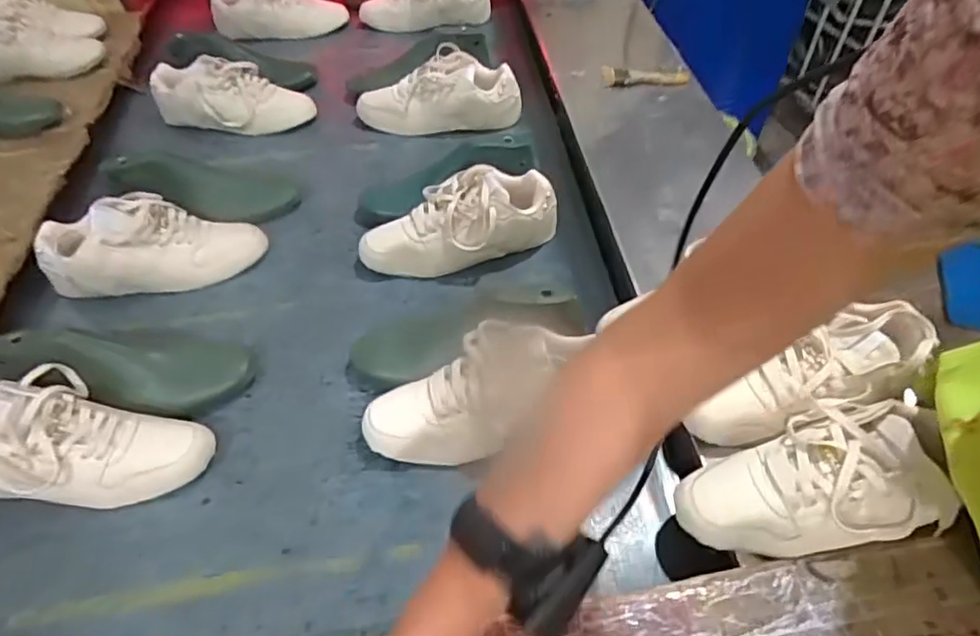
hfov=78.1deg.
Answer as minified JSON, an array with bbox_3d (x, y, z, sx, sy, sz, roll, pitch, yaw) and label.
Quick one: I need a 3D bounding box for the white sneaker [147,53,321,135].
[{"bbox_3d":[-0.417,-0.360,0.975,0.254,0.078,0.098,14,50,12],"label":"white sneaker"}]

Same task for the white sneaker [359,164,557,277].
[{"bbox_3d":[-0.040,-0.121,0.782,0.253,0.095,0.099,-18,50,1],"label":"white sneaker"}]

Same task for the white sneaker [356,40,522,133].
[{"bbox_3d":[-0.085,-0.359,0.967,0.260,0.090,0.098,-3,48,-2],"label":"white sneaker"}]

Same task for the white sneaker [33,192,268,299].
[{"bbox_3d":[-0.420,-0.097,0.759,0.253,0.083,0.102,-11,49,-9],"label":"white sneaker"}]

